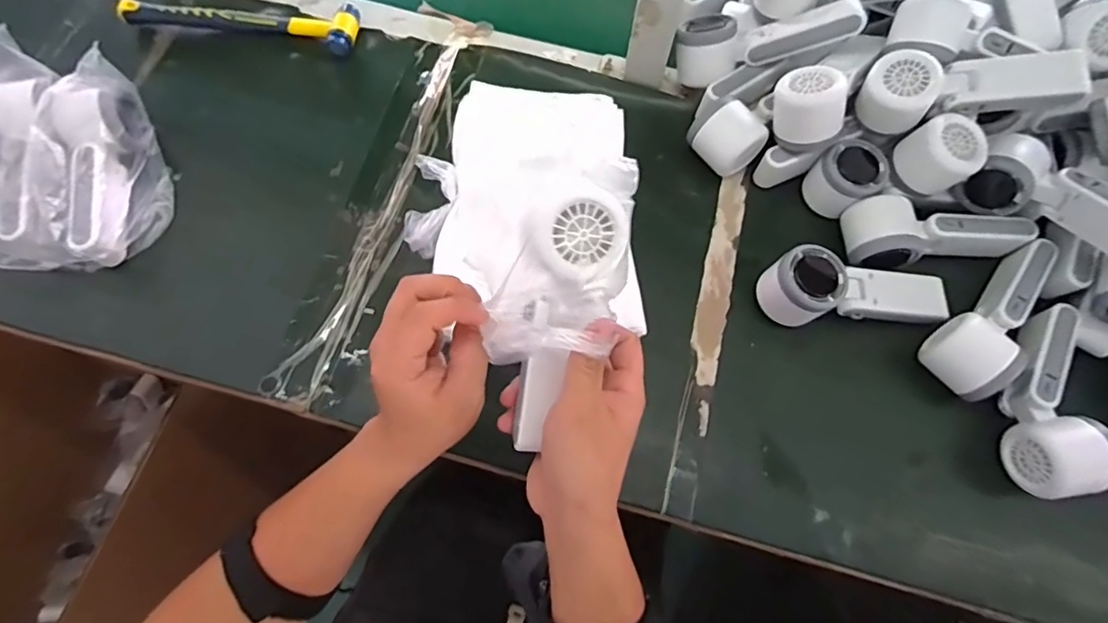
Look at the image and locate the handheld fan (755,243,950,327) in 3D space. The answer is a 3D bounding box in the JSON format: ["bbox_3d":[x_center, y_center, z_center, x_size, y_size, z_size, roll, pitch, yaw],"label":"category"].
[{"bbox_3d":[0.267,-0.021,0.490,0.162,0.055,0.058,-2,69,-2],"label":"handheld fan"}]

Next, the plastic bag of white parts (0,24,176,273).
[{"bbox_3d":[-0.433,-0.131,0.497,0.157,0.083,0.188,5,69,0],"label":"plastic bag of white parts"}]

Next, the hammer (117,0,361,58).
[{"bbox_3d":[-0.330,-0.316,0.598,0.241,0.024,0.058,9,69,2],"label":"hammer"}]

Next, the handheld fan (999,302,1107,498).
[{"bbox_3d":[0.411,0.071,0.465,0.060,0.045,0.162,7,69,1],"label":"handheld fan"}]

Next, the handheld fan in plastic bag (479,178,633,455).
[{"bbox_3d":[-0.002,0.005,0.329,0.064,0.045,0.159,20,99,6],"label":"handheld fan in plastic bag"}]

